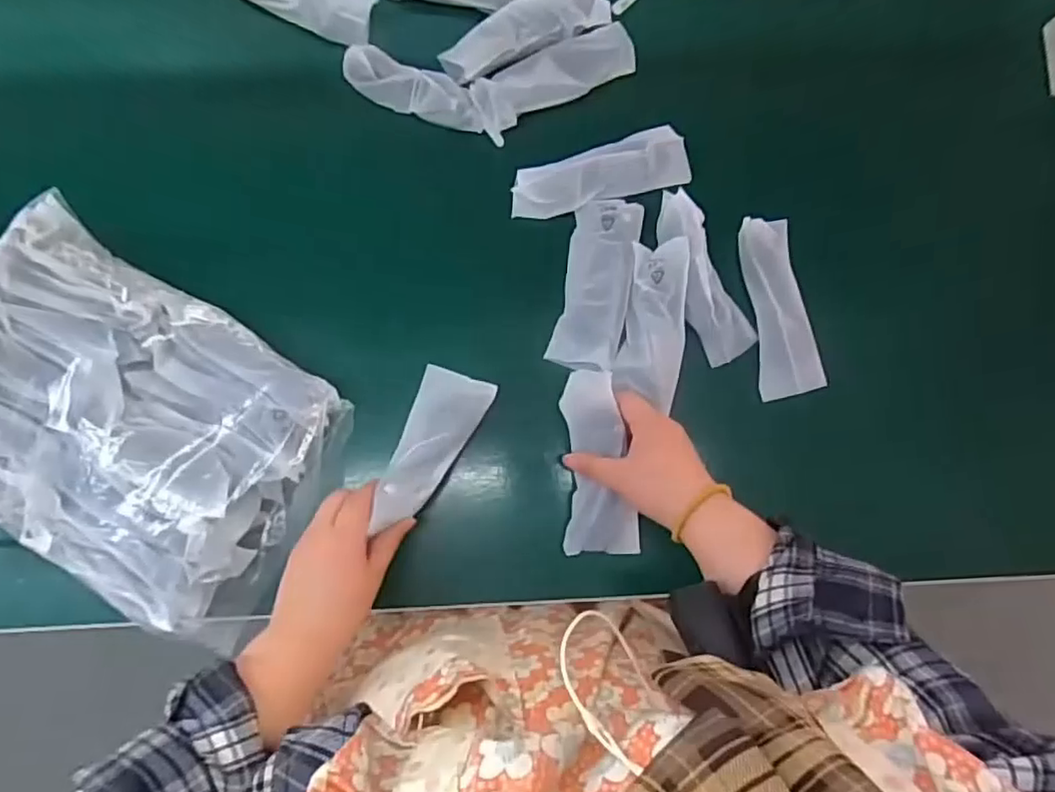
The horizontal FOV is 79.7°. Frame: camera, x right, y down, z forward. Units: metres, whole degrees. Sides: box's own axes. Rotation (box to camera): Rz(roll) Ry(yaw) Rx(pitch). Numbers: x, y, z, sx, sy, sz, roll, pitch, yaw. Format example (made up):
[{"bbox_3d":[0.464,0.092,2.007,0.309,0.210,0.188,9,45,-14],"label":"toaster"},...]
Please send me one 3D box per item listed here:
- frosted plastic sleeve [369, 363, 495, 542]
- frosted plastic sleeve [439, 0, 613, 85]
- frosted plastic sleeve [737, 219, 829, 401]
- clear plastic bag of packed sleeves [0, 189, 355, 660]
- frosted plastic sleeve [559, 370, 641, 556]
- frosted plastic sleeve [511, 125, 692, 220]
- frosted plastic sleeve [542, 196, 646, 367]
[{"bbox_3d":[-0.079,0.041,0.494,0.057,0.022,0.136,25,63,1],"label":"frosted plastic sleeve"},{"bbox_3d":[-0.002,-0.315,0.541,0.144,0.015,0.044,-24,85,-3],"label":"frosted plastic sleeve"},{"bbox_3d":[0.208,-0.074,0.523,0.043,0.017,0.149,-8,84,-2],"label":"frosted plastic sleeve"},{"bbox_3d":[-0.303,0.021,0.483,0.306,0.066,0.207,32,85,2],"label":"clear plastic bag of packed sleeves"},{"bbox_3d":[0.055,0.055,0.498,0.057,0.018,0.146,-6,93,-2],"label":"frosted plastic sleeve"},{"bbox_3d":[0.060,-0.190,0.528,0.148,0.021,0.051,-12,85,-2],"label":"frosted plastic sleeve"},{"bbox_3d":[0.059,-0.092,0.527,0.056,0.021,0.141,12,84,0],"label":"frosted plastic sleeve"}]

